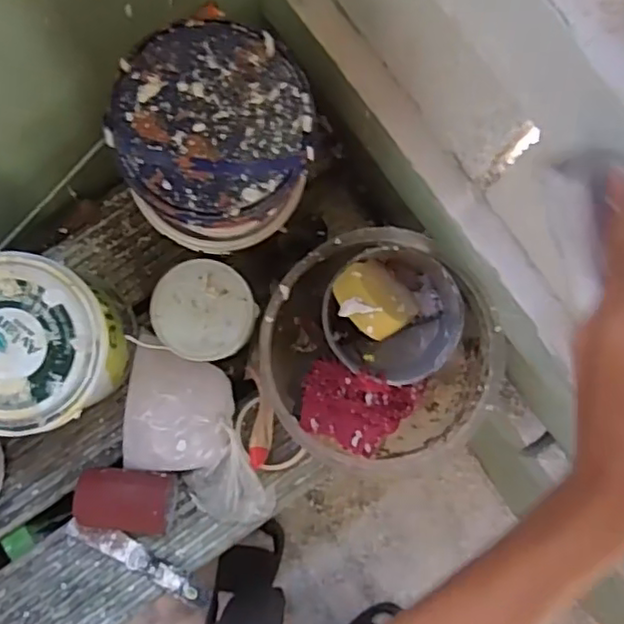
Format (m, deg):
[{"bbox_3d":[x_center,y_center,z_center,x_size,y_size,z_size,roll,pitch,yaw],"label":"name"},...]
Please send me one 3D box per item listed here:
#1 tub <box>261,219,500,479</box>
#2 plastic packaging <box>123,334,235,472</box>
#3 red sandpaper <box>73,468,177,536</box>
[{"bbox_3d":[0.072,0.046,0.727,0.239,0.214,0.225,0,82,-1],"label":"tub"},{"bbox_3d":[-0.161,0.114,0.783,0.129,0.101,0.154,6,82,0],"label":"plastic packaging"},{"bbox_3d":[-0.226,0.231,0.786,0.111,0.051,0.076,6,82,0],"label":"red sandpaper"}]

